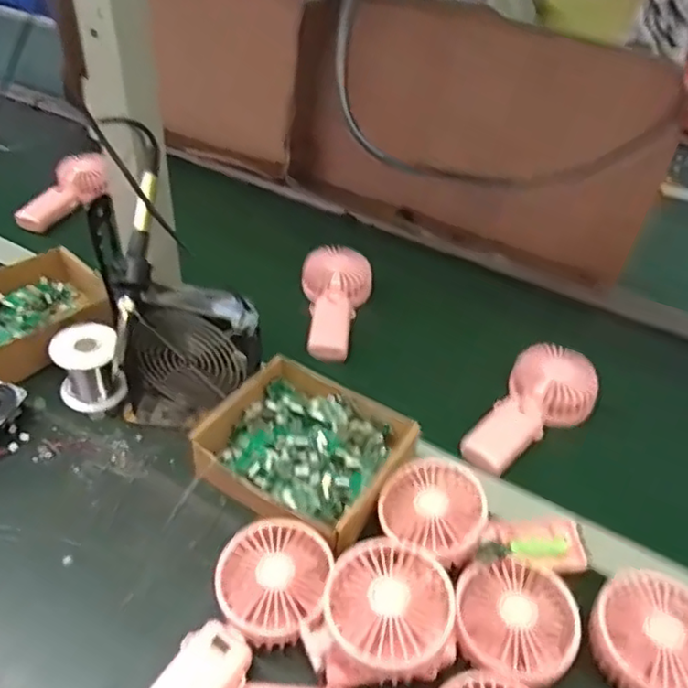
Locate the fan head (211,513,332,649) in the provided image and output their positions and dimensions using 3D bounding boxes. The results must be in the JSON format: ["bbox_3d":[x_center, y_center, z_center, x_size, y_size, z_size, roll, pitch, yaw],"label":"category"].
[{"bbox_3d":[-0.053,0.180,0.476,0.084,0.035,0.090,2,41,-2],"label":"fan head"}]

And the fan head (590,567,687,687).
[{"bbox_3d":[0.229,0.219,0.457,0.087,0.030,0.088,-1,47,1],"label":"fan head"}]

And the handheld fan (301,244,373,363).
[{"bbox_3d":[-0.007,-0.051,0.760,0.085,0.049,0.166,1,41,-4],"label":"handheld fan"}]

